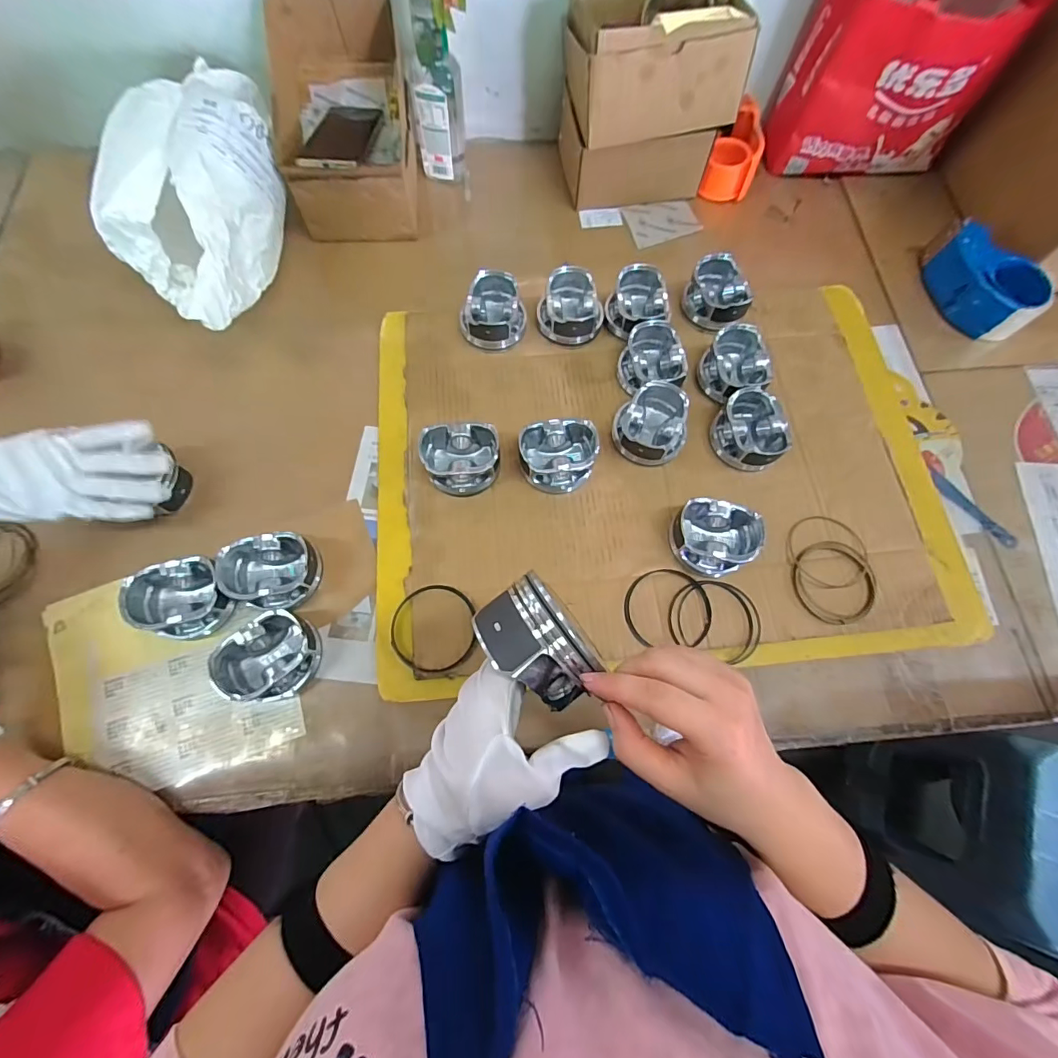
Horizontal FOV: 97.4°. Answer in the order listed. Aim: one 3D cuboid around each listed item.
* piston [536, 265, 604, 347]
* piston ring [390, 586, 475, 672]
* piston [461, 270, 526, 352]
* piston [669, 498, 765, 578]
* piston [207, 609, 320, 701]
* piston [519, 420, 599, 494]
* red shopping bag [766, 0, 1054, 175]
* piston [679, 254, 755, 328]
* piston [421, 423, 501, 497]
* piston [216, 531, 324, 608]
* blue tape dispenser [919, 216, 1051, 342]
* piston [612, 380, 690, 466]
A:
[{"bbox_3d":[0.054,-0.284,0.596,0.084,0.046,0.090,10,74,1],"label":"piston"},{"bbox_3d":[-0.100,0.103,0.485,0.087,0.006,0.089,0,74,-1],"label":"piston ring"},{"bbox_3d":[-0.046,-0.279,0.594,0.084,0.051,0.089,0,74,-2],"label":"piston"},{"bbox_3d":[0.199,0.009,0.503,0.085,0.044,0.077,32,75,8],"label":"piston"},{"bbox_3d":[-0.253,0.127,0.454,0.088,0.043,0.074,-28,76,-9],"label":"piston"},{"bbox_3d":[0.032,-0.082,0.525,0.084,0.043,0.072,0,74,-2],"label":"piston"},{"bbox_3d":[0.480,-0.605,0.617,0.243,0.196,0.137,18,74,4],"label":"red shopping bag"},{"bbox_3d":[0.246,-0.305,0.605,0.082,0.055,0.076,0,74,-1],"label":"piston"},{"bbox_3d":[-0.077,-0.079,0.527,0.089,0.045,0.076,2,74,-1],"label":"piston"},{"bbox_3d":[-0.263,0.045,0.478,0.087,0.045,0.071,-11,74,-5],"label":"piston"},{"bbox_3d":[0.584,-0.318,0.608,0.075,0.065,0.153,-37,78,-11],"label":"blue tape dispenser"},{"bbox_3d":[0.143,-0.123,0.545,0.082,0.049,0.085,0,74,-1],"label":"piston"}]

